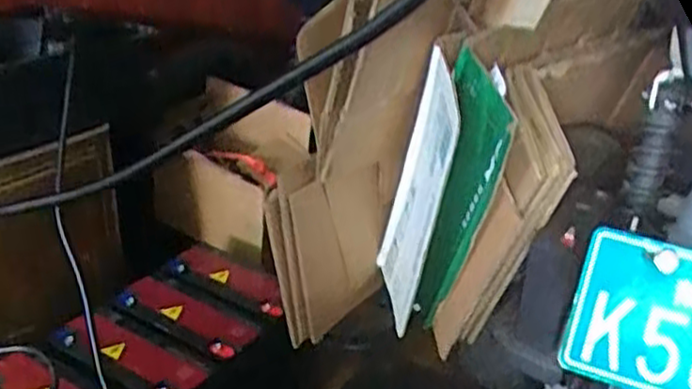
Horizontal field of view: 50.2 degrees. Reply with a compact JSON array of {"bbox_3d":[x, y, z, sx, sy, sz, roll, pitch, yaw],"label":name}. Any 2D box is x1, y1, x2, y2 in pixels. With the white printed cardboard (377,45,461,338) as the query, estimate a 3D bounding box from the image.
[{"bbox_3d":[0.066,0.007,0.692,0.013,0.247,0.118,5,35,-9],"label":"white printed cardboard"}]

